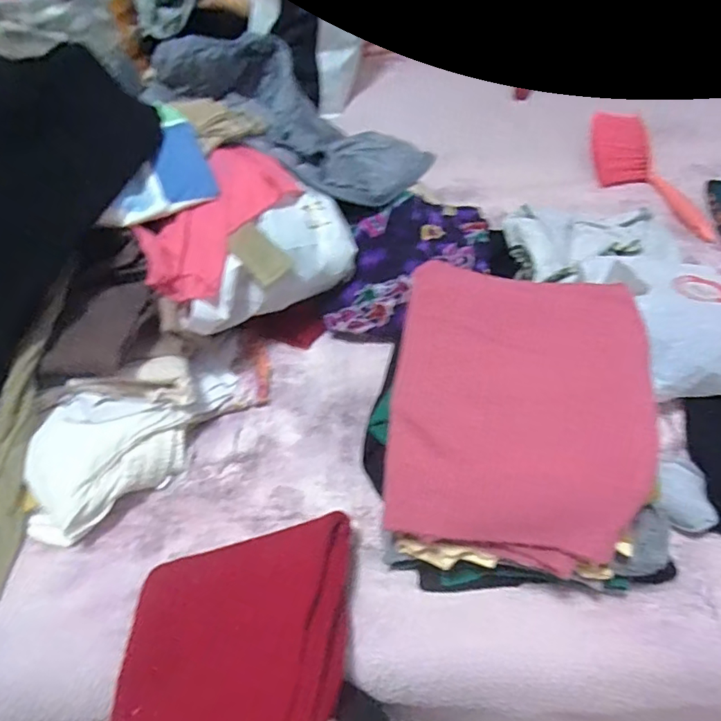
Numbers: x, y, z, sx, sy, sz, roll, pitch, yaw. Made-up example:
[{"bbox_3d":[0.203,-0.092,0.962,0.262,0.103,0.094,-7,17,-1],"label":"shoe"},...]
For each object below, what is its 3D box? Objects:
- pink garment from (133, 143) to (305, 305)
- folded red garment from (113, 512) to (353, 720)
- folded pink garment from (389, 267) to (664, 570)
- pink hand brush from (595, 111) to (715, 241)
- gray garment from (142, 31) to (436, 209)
[{"bbox_3d":[-0.189,-0.181,0.690,0.123,0.056,0.245,24,56,23],"label":"pink garment"},{"bbox_3d":[-0.112,0.292,0.428,0.189,0.048,0.326,-8,39,7],"label":"folded red garment"},{"bbox_3d":[0.155,0.041,0.524,0.241,0.025,0.285,8,70,10],"label":"folded pink garment"},{"bbox_3d":[0.513,-0.354,0.983,0.131,0.040,0.382,-5,50,2],"label":"pink hand brush"},{"bbox_3d":[-0.108,-0.398,0.880,0.433,0.171,0.283,34,61,29],"label":"gray garment"}]

